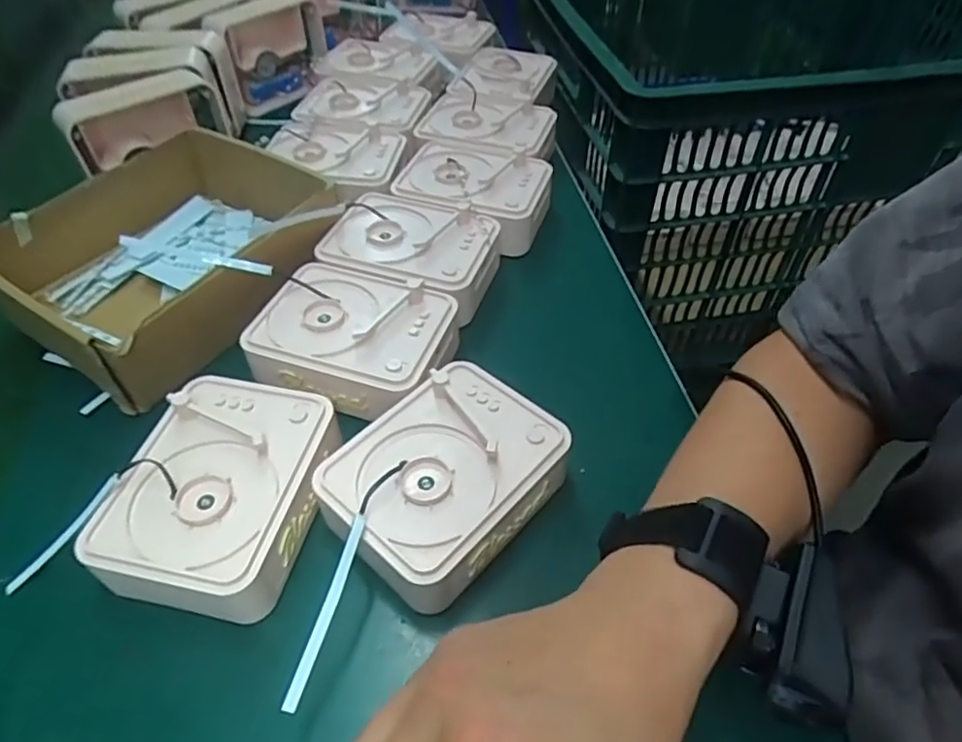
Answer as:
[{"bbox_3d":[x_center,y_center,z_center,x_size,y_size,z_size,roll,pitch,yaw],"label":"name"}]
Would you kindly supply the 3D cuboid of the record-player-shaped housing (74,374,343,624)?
[{"bbox_3d":[-0.143,0.065,0.339,0.098,0.044,0.130,9,50,9],"label":"record-player-shaped housing"}]

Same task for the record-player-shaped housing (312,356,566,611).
[{"bbox_3d":[-0.019,0.066,0.353,0.101,0.055,0.131,34,57,27],"label":"record-player-shaped housing"}]

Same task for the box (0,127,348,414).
[{"bbox_3d":[-0.235,-0.093,0.467,0.210,0.080,0.217,34,57,27],"label":"box"}]

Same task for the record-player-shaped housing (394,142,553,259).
[{"bbox_3d":[-0.006,-0.157,0.547,0.132,0.054,0.103,16,51,14],"label":"record-player-shaped housing"}]

